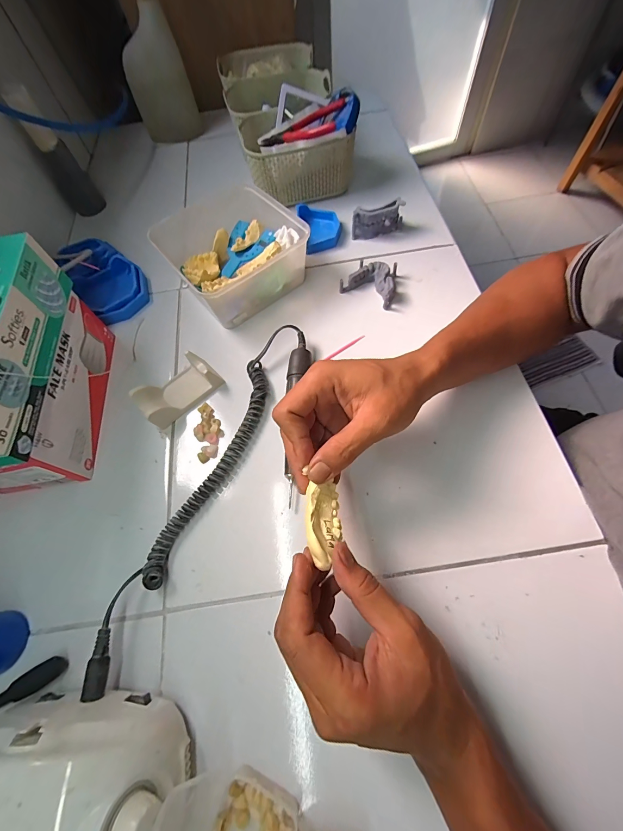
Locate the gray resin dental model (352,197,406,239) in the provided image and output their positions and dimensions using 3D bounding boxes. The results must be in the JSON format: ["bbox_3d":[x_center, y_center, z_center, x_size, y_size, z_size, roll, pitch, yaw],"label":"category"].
[{"bbox_3d":[0.097,-0.280,0.468,0.075,0.046,0.015,-14,64,-2],"label":"gray resin dental model"}]

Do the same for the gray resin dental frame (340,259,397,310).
[{"bbox_3d":[0.081,-0.181,0.434,0.070,0.028,0.058,22,68,14],"label":"gray resin dental frame"}]

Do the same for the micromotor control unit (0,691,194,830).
[{"bbox_3d":[-0.158,0.250,0.214,0.135,0.078,0.105,-11,64,0],"label":"micromotor control unit"}]

